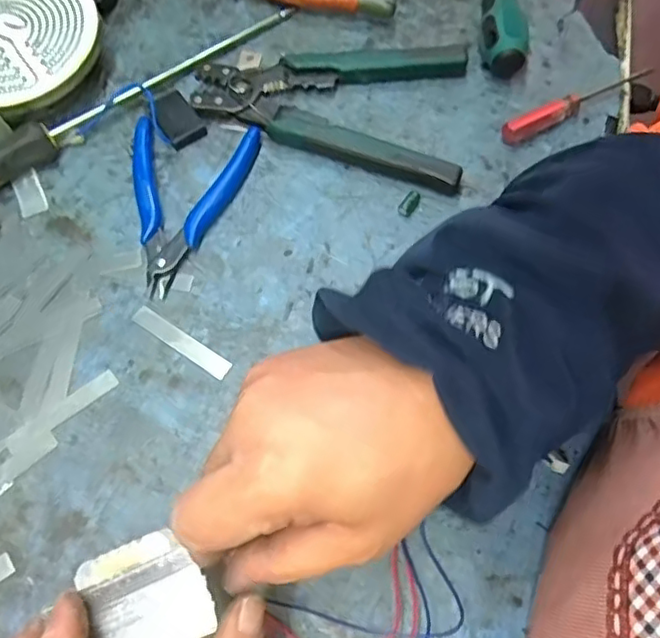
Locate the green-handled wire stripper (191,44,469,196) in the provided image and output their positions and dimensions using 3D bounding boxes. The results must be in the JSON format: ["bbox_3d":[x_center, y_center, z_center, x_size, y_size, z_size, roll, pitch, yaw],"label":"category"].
[{"bbox_3d":[0.008,-0.155,0.420,0.180,0.016,0.105,18,69,8],"label":"green-handled wire stripper"}]

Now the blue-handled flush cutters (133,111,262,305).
[{"bbox_3d":[-0.089,-0.071,0.387,0.079,0.015,0.118,2,68,1],"label":"blue-handled flush cutters"}]

